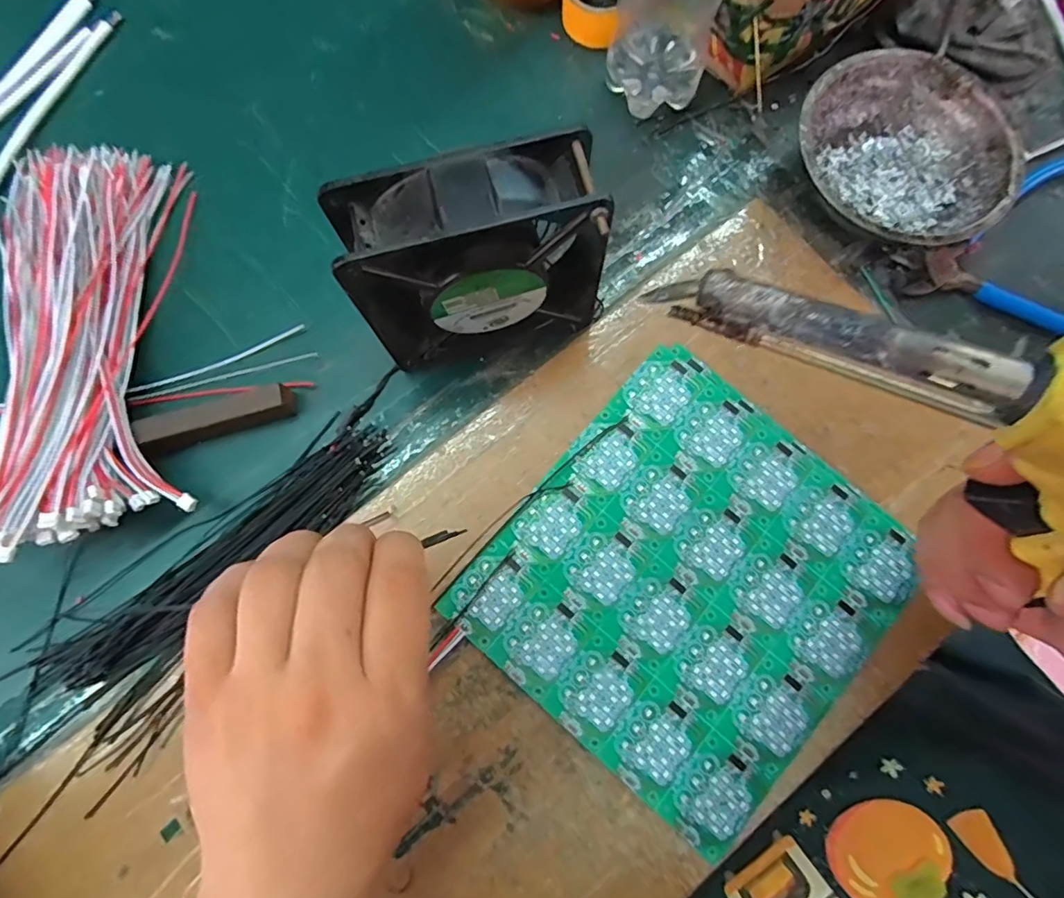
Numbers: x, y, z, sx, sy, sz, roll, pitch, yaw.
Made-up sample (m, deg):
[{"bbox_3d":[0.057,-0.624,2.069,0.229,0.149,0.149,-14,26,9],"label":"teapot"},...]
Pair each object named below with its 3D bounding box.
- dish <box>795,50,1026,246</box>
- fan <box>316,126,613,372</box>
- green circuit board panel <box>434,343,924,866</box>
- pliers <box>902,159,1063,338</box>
[{"bbox_3d":[0.219,-0.173,0.328,0.123,0.041,0.120,0,77,0],"label":"dish"},{"bbox_3d":[-0.026,-0.090,0.276,0.118,0.120,0.048,-9,78,-2],"label":"fan"},{"bbox_3d":[0.087,0.071,0.294,0.188,0.004,0.198,40,81,8],"label":"green circuit board panel"},{"bbox_3d":[0.297,-0.116,0.328,0.131,0.012,0.127,-9,78,-2],"label":"pliers"}]

